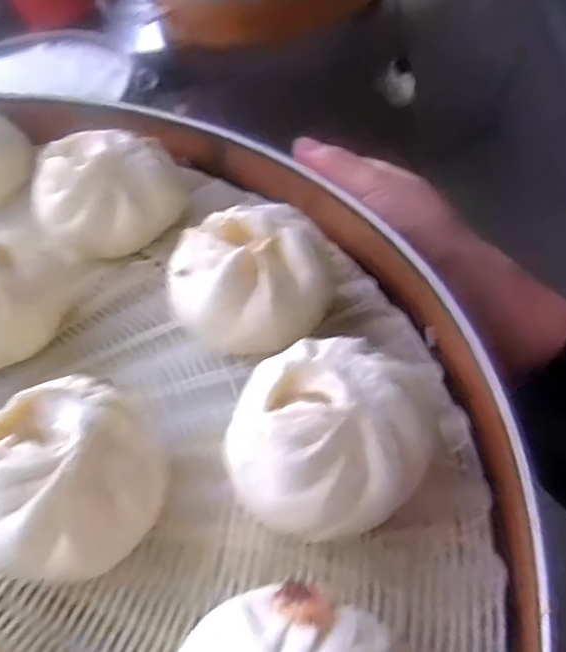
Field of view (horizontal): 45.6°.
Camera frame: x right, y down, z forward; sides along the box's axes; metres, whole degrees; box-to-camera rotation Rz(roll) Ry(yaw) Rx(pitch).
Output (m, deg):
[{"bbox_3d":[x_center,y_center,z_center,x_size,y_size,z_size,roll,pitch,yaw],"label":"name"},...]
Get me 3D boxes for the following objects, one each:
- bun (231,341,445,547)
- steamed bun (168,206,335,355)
[{"bbox_3d":[0.017,0.041,0.227,0.056,0.047,0.067,23,46,33],"label":"bun"},{"bbox_3d":[-0.013,-0.025,0.286,0.069,0.046,0.066,-4,37,2],"label":"steamed bun"}]

